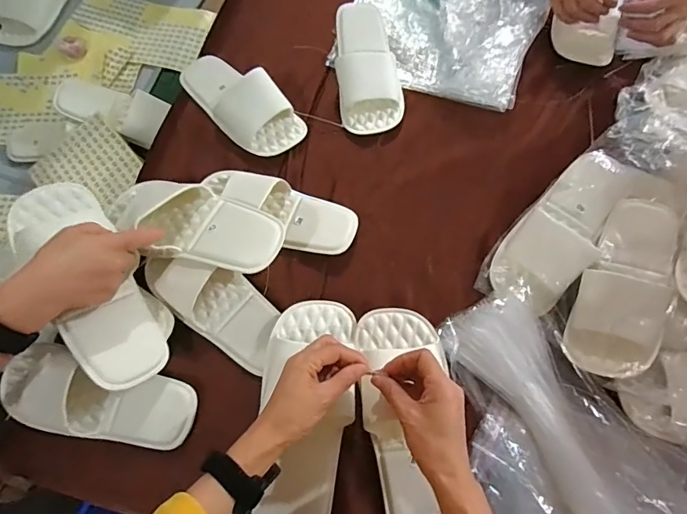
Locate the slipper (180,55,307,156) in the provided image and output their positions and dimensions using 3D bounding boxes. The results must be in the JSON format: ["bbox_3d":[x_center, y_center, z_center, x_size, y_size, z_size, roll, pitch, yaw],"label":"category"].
[{"bbox_3d":[-0.163,-0.246,0.680,0.222,0.067,0.096,42,75,14],"label":"slipper"}]

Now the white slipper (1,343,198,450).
[{"bbox_3d":[-0.288,0.172,0.514,0.241,0.057,0.099,15,71,6],"label":"white slipper"}]

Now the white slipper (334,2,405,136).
[{"bbox_3d":[0.035,-0.309,0.702,0.102,0.065,0.230,-8,70,-2],"label":"white slipper"}]

